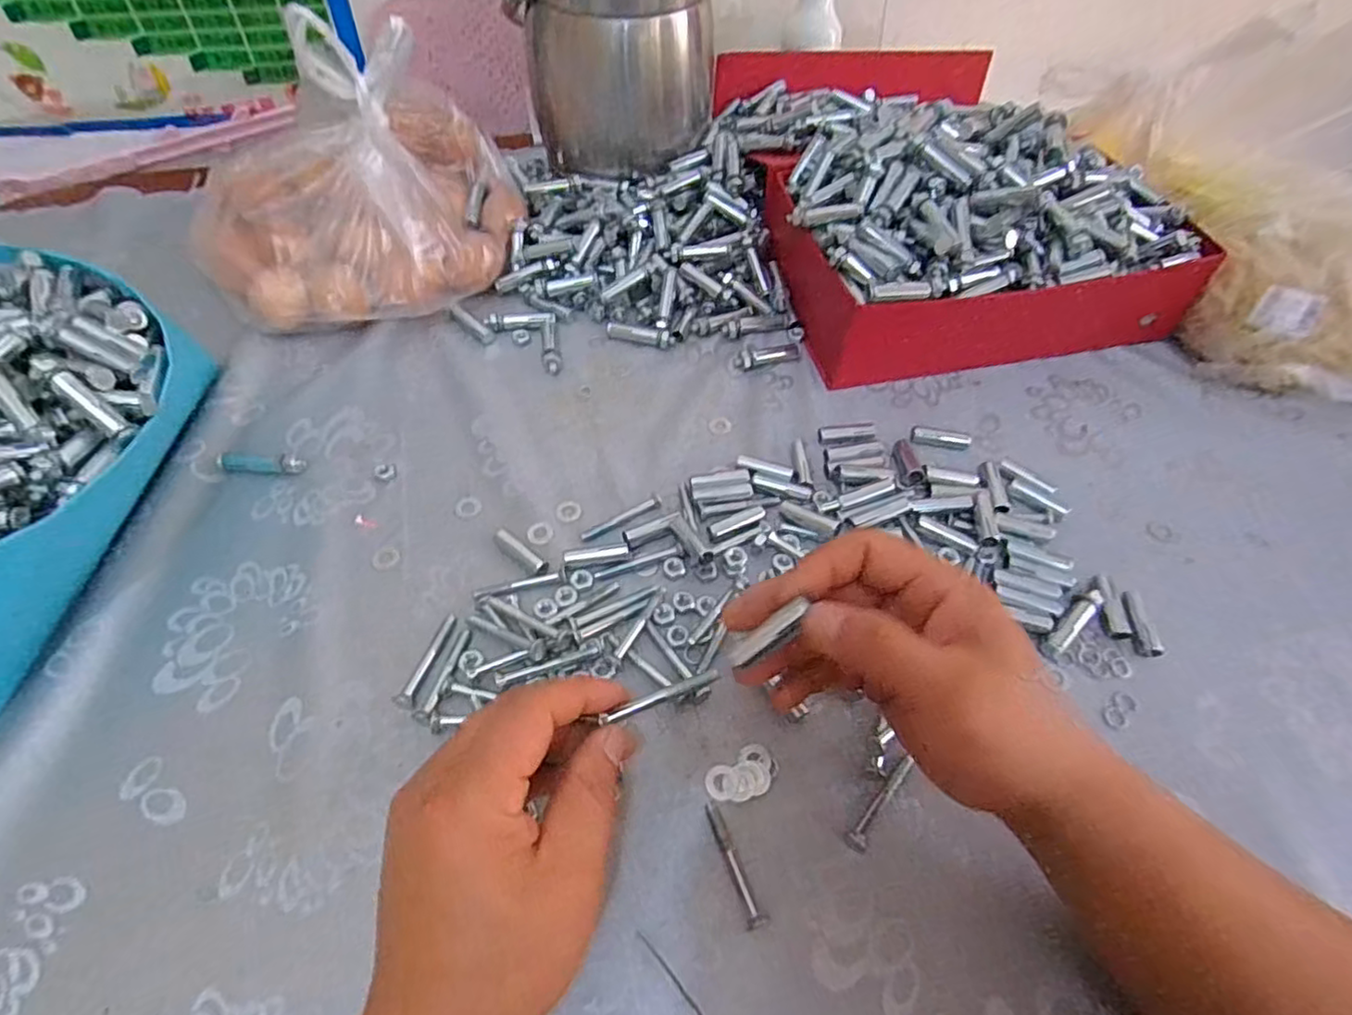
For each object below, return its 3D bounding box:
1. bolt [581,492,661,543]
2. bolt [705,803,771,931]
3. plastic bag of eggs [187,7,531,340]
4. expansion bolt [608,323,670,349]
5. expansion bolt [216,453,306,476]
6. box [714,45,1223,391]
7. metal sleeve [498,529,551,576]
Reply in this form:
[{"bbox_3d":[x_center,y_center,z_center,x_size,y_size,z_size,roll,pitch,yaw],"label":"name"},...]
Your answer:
[{"bbox_3d":[-0.034,0.006,0.424,0.058,0.006,0.009,-26,59,-19],"label":"bolt"},{"bbox_3d":[0.028,0.166,0.310,0.010,0.006,0.055,-17,56,-14],"label":"bolt"},{"bbox_3d":[-0.245,-0.247,0.507,0.241,0.161,0.171,-13,56,-11],"label":"plastic bag of eggs"},{"bbox_3d":[-0.030,-0.138,0.524,0.054,0.013,0.014,14,55,8],"label":"expansion bolt"},{"bbox_3d":[-0.277,-0.030,0.441,0.060,0.008,0.014,4,54,1],"label":"expansion bolt"},{"bbox_3d":[0.217,-0.297,0.582,0.296,0.125,0.383,-9,55,-8],"label":"box"},{"bbox_3d":[-0.095,0.027,0.404,0.039,0.009,0.009,32,59,20],"label":"metal sleeve"}]

